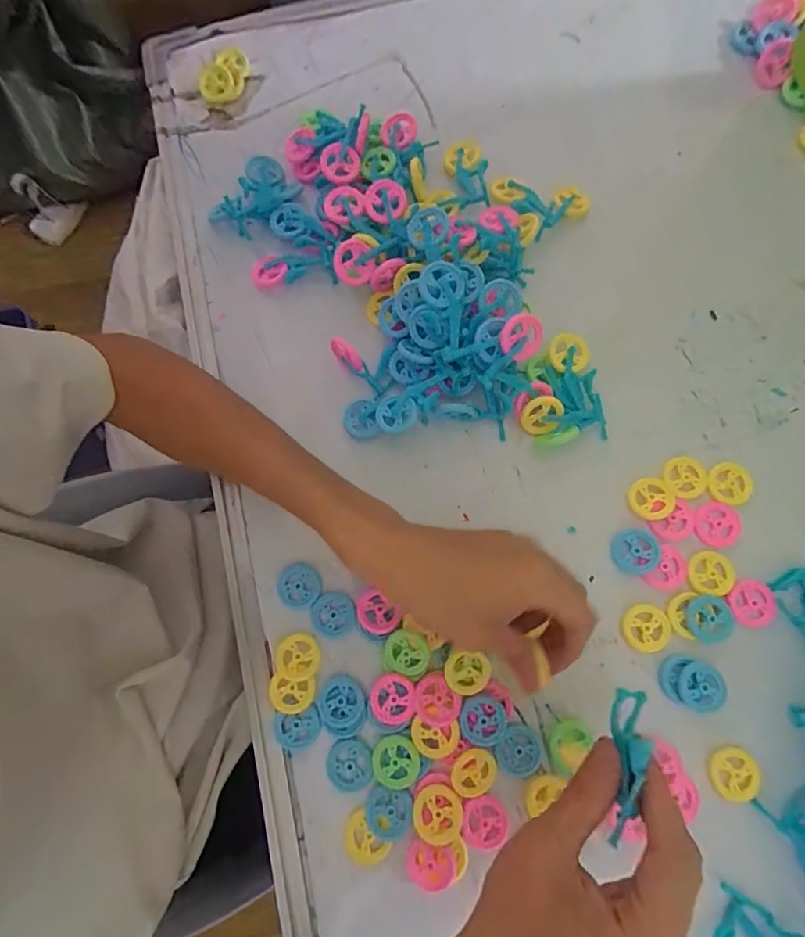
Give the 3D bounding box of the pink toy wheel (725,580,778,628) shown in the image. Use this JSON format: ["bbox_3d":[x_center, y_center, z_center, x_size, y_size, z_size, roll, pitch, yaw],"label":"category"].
[{"bbox_3d":[0.231,0.090,0.320,0.030,0.005,0.030,-1,77,2],"label":"pink toy wheel"}]

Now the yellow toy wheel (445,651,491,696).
[{"bbox_3d":[0.042,0.130,0.306,0.029,0.006,0.026,-3,77,2],"label":"yellow toy wheel"}]

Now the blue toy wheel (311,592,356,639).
[{"bbox_3d":[-0.047,0.099,0.327,0.029,0.004,0.029,-1,77,2],"label":"blue toy wheel"}]

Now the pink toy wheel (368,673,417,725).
[{"bbox_3d":[-0.007,0.147,0.310,0.029,0.007,0.030,-1,77,2],"label":"pink toy wheel"}]

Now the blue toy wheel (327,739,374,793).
[{"bbox_3d":[-0.034,0.188,0.306,0.029,0.004,0.030,-1,77,2],"label":"blue toy wheel"}]

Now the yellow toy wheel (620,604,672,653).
[{"bbox_3d":[0.160,0.105,0.319,0.029,0.006,0.030,-1,77,2],"label":"yellow toy wheel"}]

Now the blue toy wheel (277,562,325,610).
[{"bbox_3d":[-0.070,0.080,0.330,0.029,0.004,0.029,-1,77,2],"label":"blue toy wheel"}]

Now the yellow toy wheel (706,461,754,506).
[{"bbox_3d":[0.226,0.010,0.332,0.030,0.004,0.028,-1,77,2],"label":"yellow toy wheel"}]

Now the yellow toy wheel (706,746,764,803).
[{"bbox_3d":[0.207,0.190,0.301,0.029,0.008,0.029,-1,77,2],"label":"yellow toy wheel"}]

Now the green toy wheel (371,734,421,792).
[{"bbox_3d":[-0.004,0.183,0.303,0.029,0.005,0.029,-1,77,2],"label":"green toy wheel"}]

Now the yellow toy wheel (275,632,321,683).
[{"bbox_3d":[-0.069,0.124,0.319,0.029,0.004,0.028,-1,77,2],"label":"yellow toy wheel"}]

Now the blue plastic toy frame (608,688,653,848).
[{"bbox_3d":[0.103,0.136,0.221,0.015,0.016,0.063,13,68,3],"label":"blue plastic toy frame"}]

